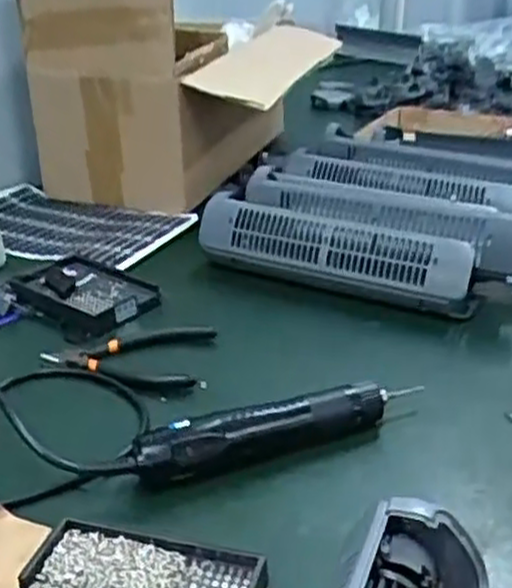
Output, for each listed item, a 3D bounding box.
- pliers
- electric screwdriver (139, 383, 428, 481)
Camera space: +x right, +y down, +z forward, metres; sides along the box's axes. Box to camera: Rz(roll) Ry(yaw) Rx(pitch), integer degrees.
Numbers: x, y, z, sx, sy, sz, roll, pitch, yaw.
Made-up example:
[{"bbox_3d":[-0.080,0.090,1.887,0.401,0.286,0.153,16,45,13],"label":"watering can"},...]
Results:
[{"bbox_3d":[-0.121,0.055,0.743,0.151,0.012,0.107,5,27,12],"label":"pliers"},{"bbox_3d":[0.022,0.104,0.600,0.231,0.035,0.034,-11,28,-19],"label":"electric screwdriver"}]

